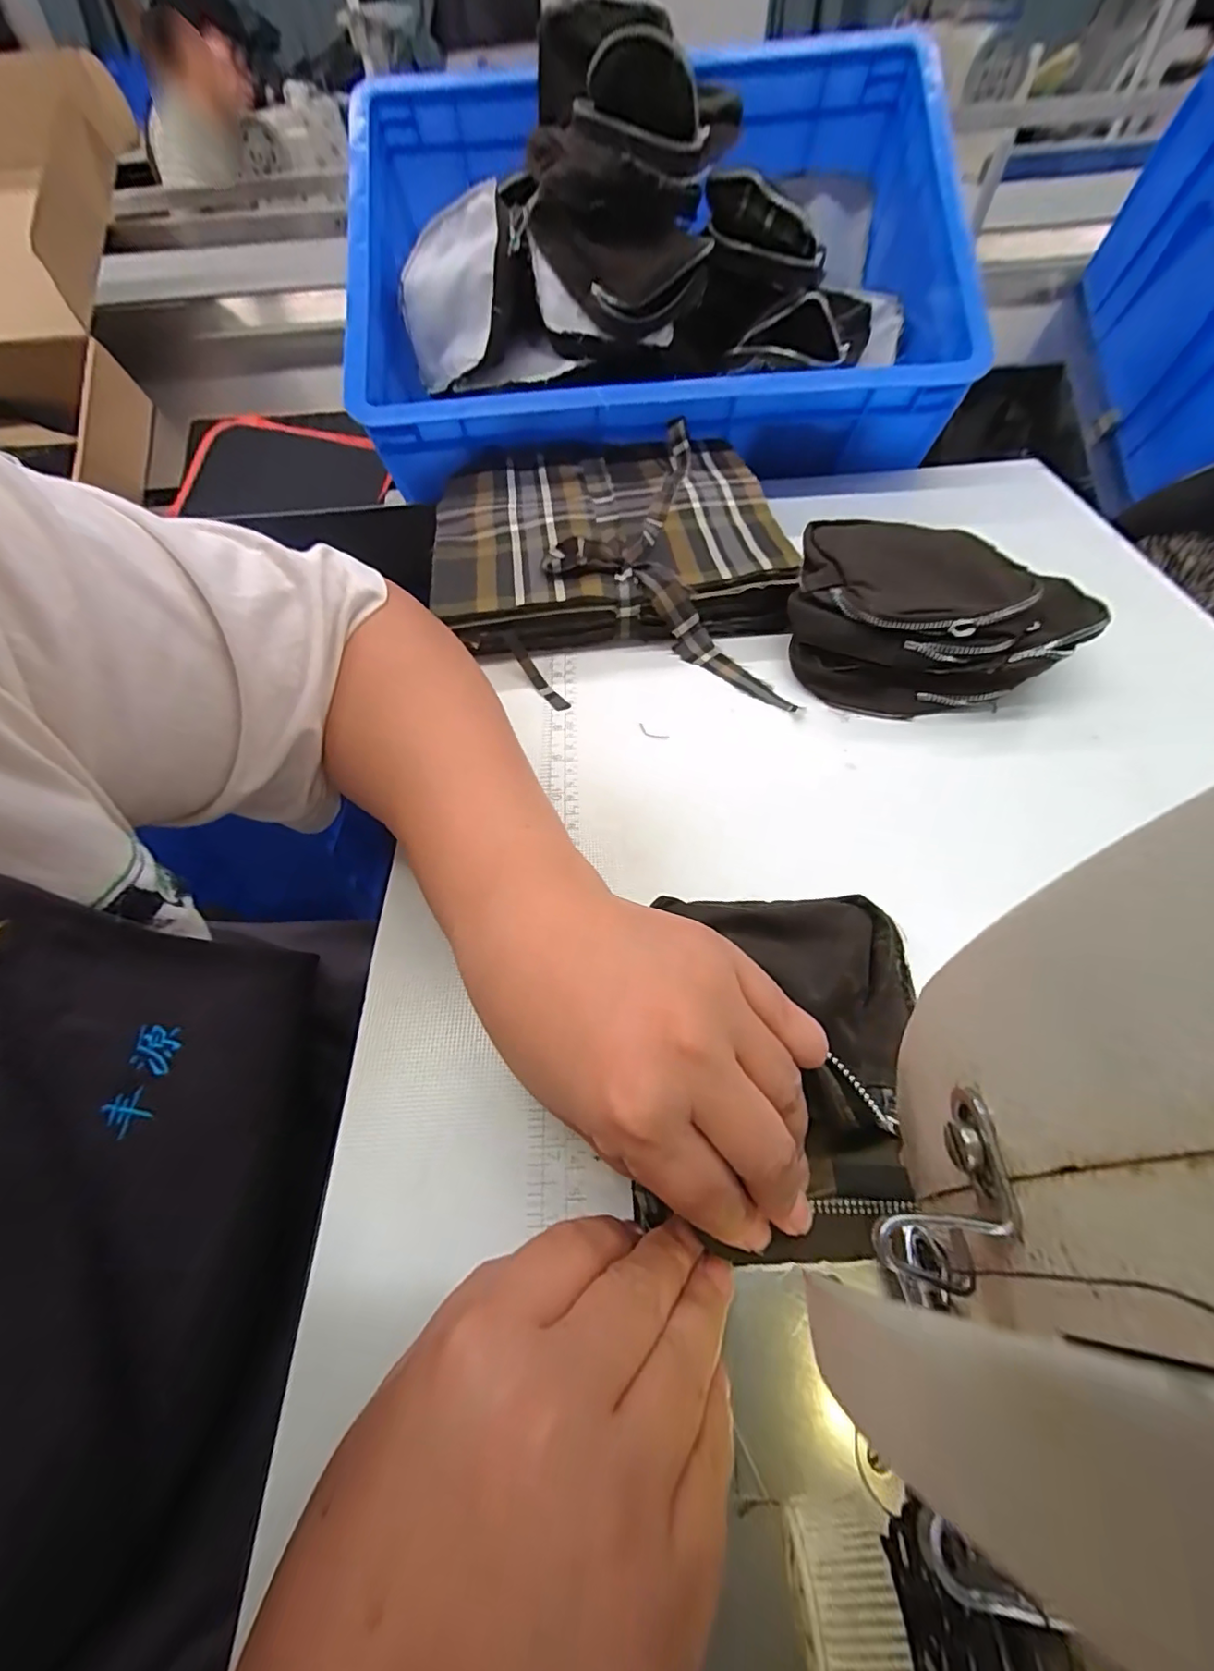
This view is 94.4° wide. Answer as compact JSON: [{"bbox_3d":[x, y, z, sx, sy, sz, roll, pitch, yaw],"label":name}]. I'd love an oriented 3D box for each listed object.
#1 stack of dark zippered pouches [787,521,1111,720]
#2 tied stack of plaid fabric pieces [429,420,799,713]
[{"bbox_3d":[0.202,-0.149,0.368,0.156,0.052,0.162,13,57,13],"label":"stack of dark zippered pouches"},{"bbox_3d":[-0.003,-0.210,0.425,0.260,0.049,0.270,2,54,3],"label":"tied stack of plaid fabric pieces"}]

